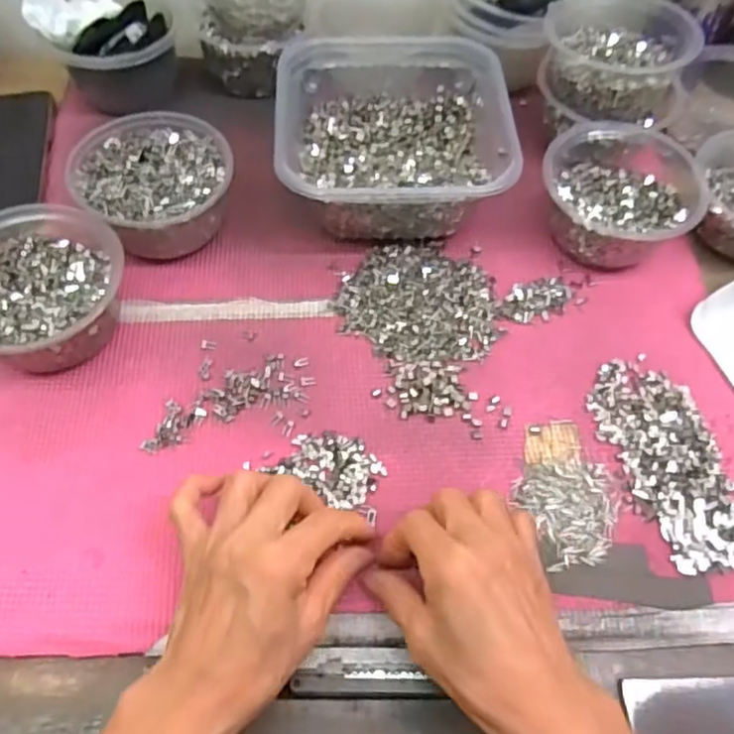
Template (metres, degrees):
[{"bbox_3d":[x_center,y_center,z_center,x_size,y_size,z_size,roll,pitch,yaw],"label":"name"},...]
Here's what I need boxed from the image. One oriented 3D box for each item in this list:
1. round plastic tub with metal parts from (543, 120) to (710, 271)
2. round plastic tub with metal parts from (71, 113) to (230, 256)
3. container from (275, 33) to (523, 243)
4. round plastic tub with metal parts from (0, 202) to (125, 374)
[{"bbox_3d":[0.195,-0.134,0.503,0.112,0.058,0.121,1,58,-2],"label":"round plastic tub with metal parts"},{"bbox_3d":[-0.157,-0.137,0.495,0.109,0.057,0.115,1,58,-2],"label":"round plastic tub with metal parts"},{"bbox_3d":[0.018,-0.183,0.517,0.170,0.067,0.171,-2,59,-3],"label":"container"},{"bbox_3d":[-0.220,-0.050,0.443,0.114,0.057,0.111,1,58,-2],"label":"round plastic tub with metal parts"}]

